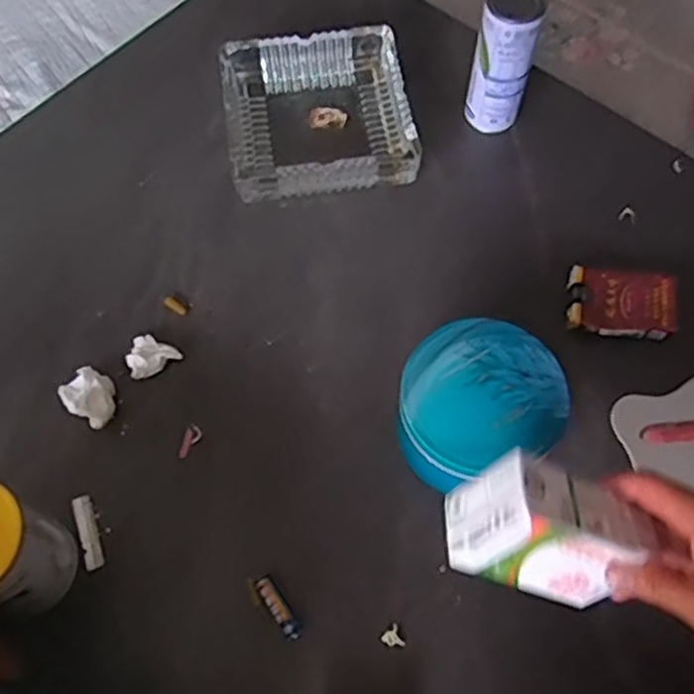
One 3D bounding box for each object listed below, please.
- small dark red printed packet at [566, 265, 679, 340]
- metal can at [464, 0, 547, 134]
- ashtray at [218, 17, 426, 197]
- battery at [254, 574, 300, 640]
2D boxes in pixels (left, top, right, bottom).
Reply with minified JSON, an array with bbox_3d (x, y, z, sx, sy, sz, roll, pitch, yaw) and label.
[{"bbox_3d":[0.235,-0.039,0.628,0.088,0.023,0.061,6,65,3],"label":"small dark red printed packet"},{"bbox_3d":[0.143,-0.262,0.675,0.051,0.133,0.052,0,65,0],"label":"metal can"},{"bbox_3d":[-0.029,-0.229,0.712,0.174,0.037,0.174,-8,65,-3],"label":"ashtray"},{"bbox_3d":[-0.050,0.190,0.535,0.014,0.014,0.050,-32,69,-14],"label":"battery"}]

